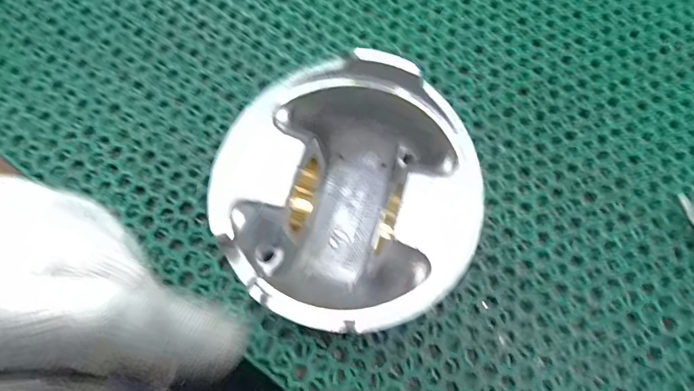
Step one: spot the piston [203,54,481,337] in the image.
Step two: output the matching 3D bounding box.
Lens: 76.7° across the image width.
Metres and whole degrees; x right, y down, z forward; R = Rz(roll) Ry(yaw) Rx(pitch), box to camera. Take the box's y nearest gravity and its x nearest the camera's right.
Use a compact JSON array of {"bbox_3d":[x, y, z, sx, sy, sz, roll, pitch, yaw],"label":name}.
[{"bbox_3d":[-0.001,0.008,0.217,0.104,0.099,0.109,0,72,-2],"label":"piston"}]

